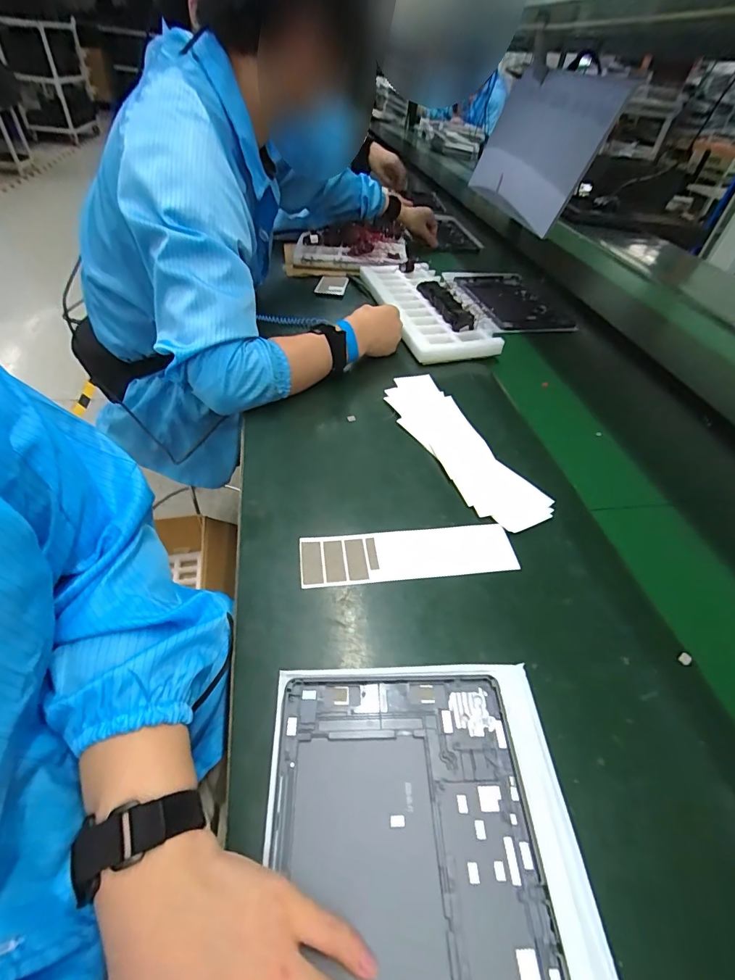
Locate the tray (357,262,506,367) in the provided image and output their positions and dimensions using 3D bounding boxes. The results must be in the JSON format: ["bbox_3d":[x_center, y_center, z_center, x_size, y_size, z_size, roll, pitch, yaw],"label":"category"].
[{"bbox_3d":[0.108,-0.359,0.827,0.166,0.045,0.373,-7,47,-13],"label":"tray"}]

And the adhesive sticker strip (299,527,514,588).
[{"bbox_3d":[0.041,0.066,0.436,0.213,0.007,0.057,-2,49,-8],"label":"adhesive sticker strip"}]

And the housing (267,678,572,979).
[{"bbox_3d":[0.026,0.244,0.254,0.168,0.007,0.254,2,46,-5],"label":"housing"}]

